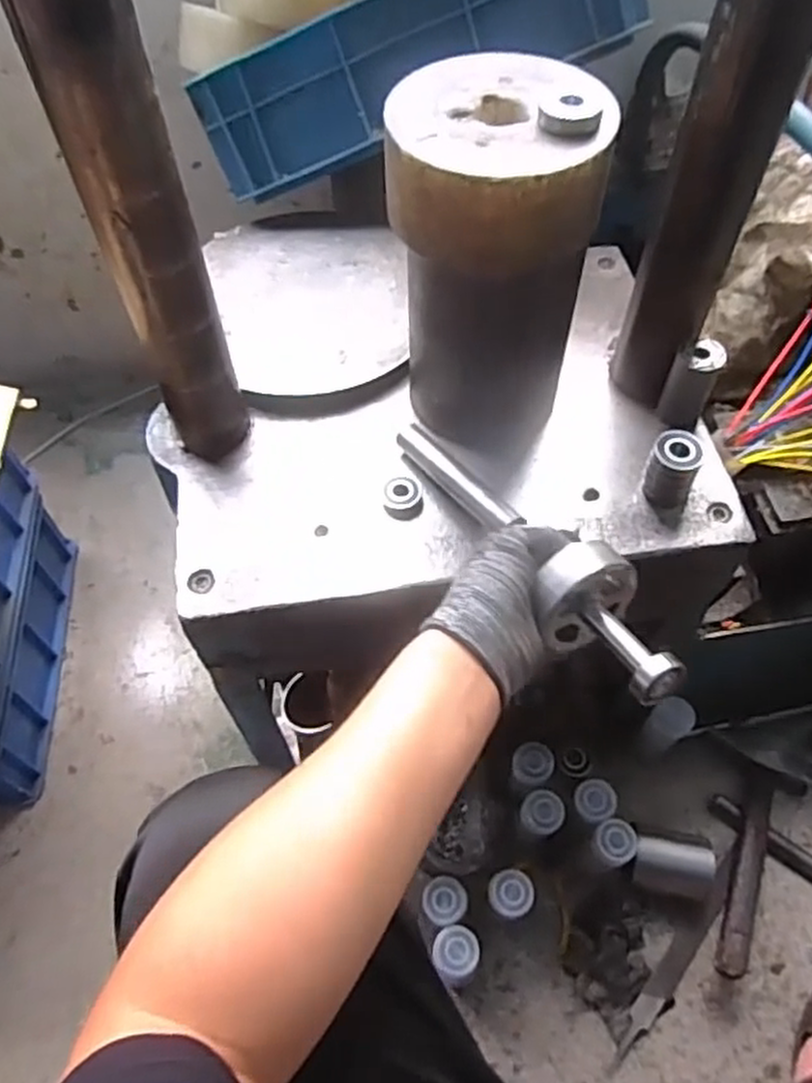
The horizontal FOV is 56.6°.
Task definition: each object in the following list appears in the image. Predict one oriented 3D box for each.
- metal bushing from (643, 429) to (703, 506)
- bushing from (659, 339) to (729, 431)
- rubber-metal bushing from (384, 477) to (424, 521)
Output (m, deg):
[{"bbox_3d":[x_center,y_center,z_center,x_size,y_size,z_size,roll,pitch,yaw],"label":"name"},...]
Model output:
[{"bbox_3d":[0.214,-0.060,0.606,0.038,0.043,0.046,23,60,15],"label":"metal bushing"},{"bbox_3d":[0.241,-0.131,0.639,0.034,0.071,0.036,0,57,1],"label":"bushing"},{"bbox_3d":[-0.002,-0.036,0.618,0.032,0.018,0.031,0,57,1],"label":"rubber-metal bushing"}]

